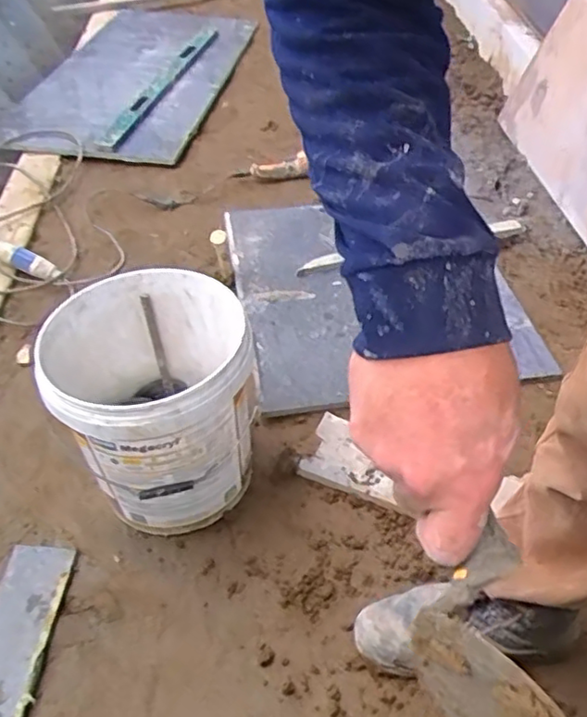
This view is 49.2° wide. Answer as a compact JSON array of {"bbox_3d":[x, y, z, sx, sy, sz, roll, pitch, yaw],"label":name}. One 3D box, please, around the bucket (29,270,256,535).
[{"bbox_3d":[-0.206,0.068,1.013,0.287,0.311,0.307,0,45,0],"label":"bucket"}]

